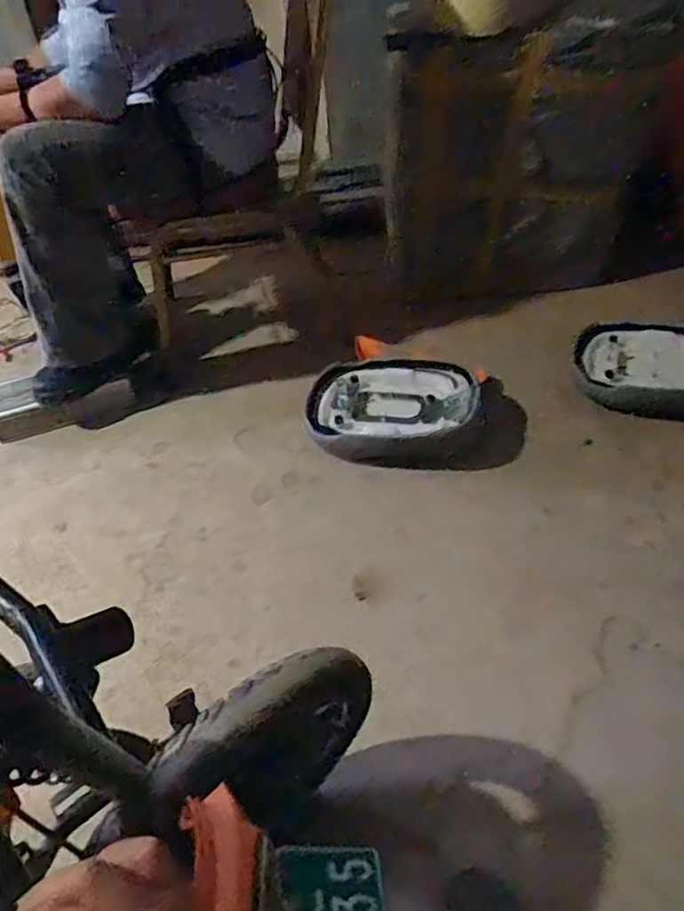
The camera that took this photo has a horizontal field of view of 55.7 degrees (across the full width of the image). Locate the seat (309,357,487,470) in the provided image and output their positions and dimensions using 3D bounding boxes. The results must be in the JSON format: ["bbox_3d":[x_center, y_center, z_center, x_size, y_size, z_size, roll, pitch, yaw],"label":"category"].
[{"bbox_3d":[0.114,-0.102,1.463,0.381,0.118,0.263,6,44,11],"label":"seat"}]

